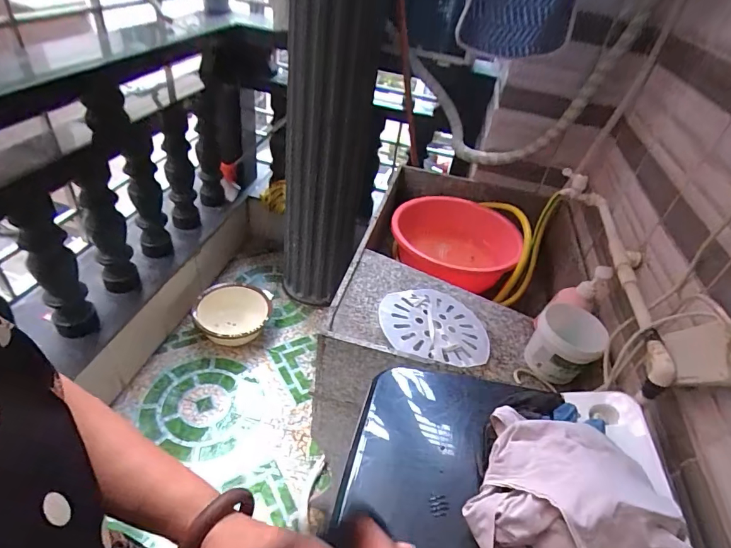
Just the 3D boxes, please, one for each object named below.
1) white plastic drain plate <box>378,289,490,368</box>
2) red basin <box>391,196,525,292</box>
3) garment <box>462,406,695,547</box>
[{"bbox_3d":[0.146,0.106,0.874,0.244,0.014,0.209,4,37,-22],"label":"white plastic drain plate"},{"bbox_3d":[0.261,-0.089,1.290,0.369,0.186,0.384,6,40,-5],"label":"red basin"},{"bbox_3d":[0.229,0.247,0.459,0.185,0.099,0.198,24,42,16],"label":"garment"}]

